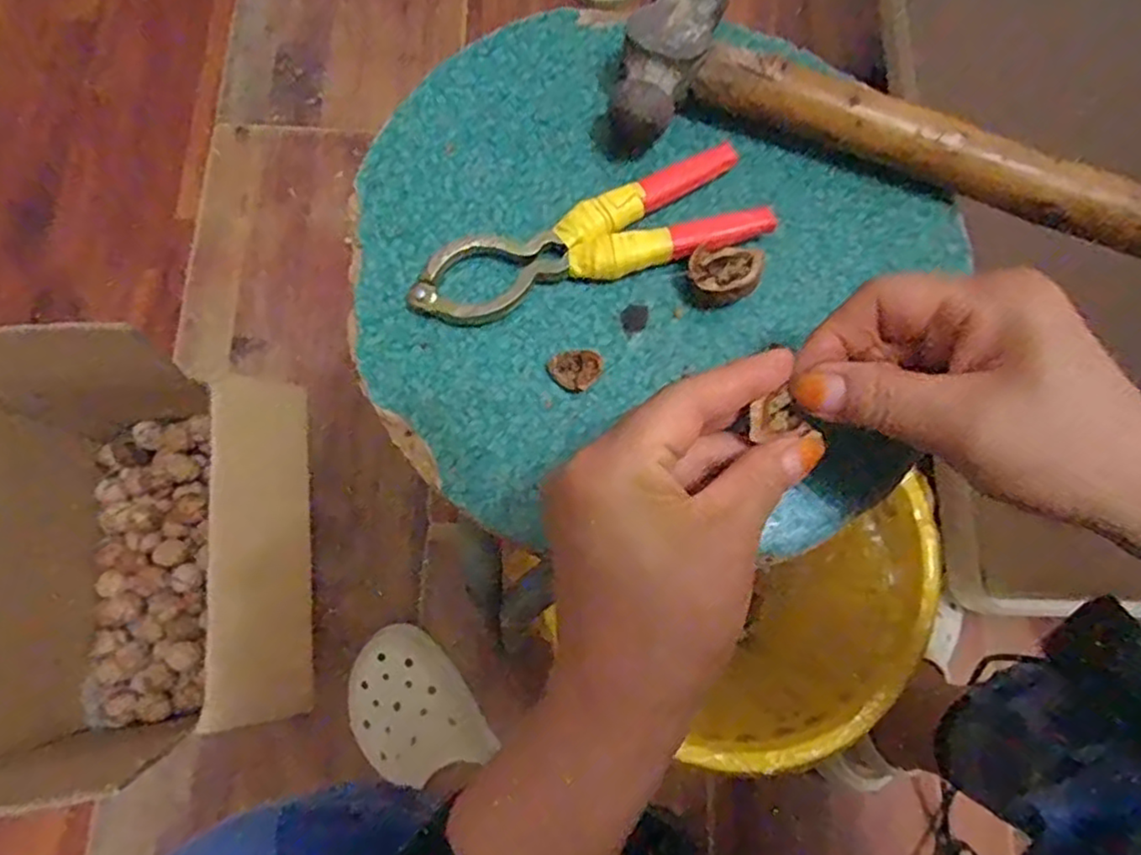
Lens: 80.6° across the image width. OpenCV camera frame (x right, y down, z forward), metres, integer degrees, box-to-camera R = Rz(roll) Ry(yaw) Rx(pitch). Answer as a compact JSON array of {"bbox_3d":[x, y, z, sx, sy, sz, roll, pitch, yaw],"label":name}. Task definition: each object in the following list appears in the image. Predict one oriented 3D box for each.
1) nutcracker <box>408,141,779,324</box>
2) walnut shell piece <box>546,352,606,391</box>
[{"bbox_3d":[0.009,-0.083,0.304,0.161,0.014,0.048,-22,79,-7],"label":"nutcracker"},{"bbox_3d":[0.003,-0.024,0.293,0.024,0.006,0.017,-7,77,-3],"label":"walnut shell piece"}]

